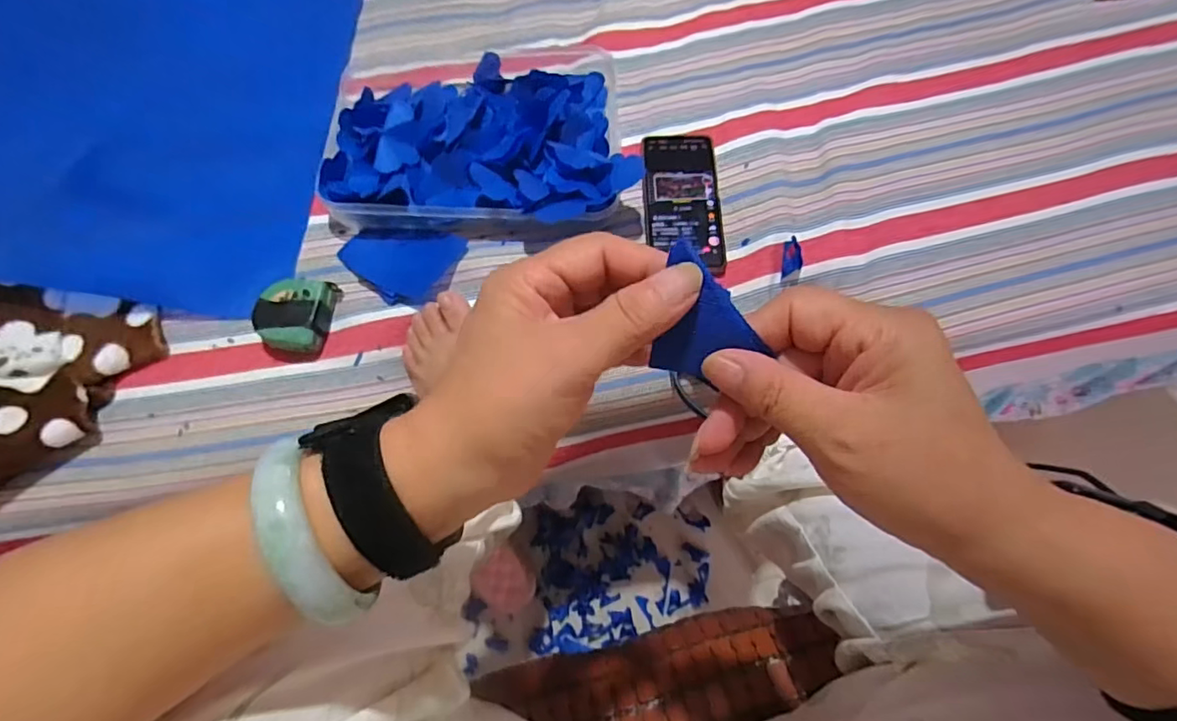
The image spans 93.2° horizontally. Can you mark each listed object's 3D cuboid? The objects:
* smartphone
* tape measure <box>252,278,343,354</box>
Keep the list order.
[{"bbox_3d":[0.097,-0.165,0.572,0.077,0.005,0.160,-2,70,1],"label":"smartphone"},{"bbox_3d":[-0.281,-0.046,0.531,0.061,0.032,0.072,9,70,5],"label":"tape measure"}]

